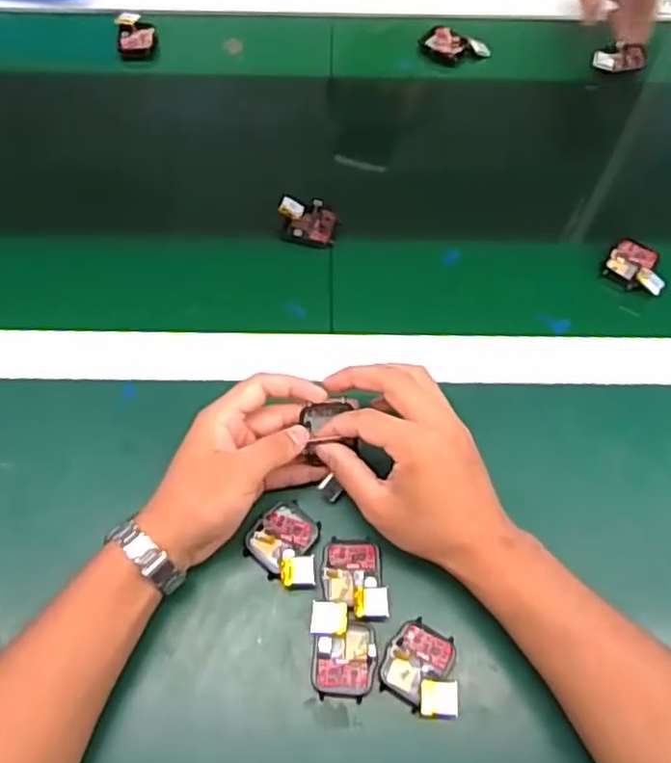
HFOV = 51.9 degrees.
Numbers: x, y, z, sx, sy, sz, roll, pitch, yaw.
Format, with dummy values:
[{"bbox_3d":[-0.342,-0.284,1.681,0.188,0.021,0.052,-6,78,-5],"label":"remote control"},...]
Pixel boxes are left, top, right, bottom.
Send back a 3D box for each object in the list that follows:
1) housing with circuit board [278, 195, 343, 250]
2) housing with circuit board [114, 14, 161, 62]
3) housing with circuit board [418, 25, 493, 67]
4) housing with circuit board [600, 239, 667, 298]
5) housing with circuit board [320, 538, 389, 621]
[{"bbox_3d":[-0.023,-0.139,0.598,0.051,0.024,0.037,13,63,6],"label":"housing with circuit board"},{"bbox_3d":[-0.204,-0.356,0.710,0.039,0.025,0.047,-9,63,-6],"label":"housing with circuit board"},{"bbox_3d":[0.122,-0.344,0.713,0.069,0.017,0.035,25,65,11],"label":"housing with circuit board"},{"bbox_3d":[0.254,-0.099,0.578,0.049,0.014,0.048,27,65,12],"label":"housing with circuit board"},{"bbox_3d":[0.012,0.128,0.451,0.042,0.010,0.051,1,63,-1],"label":"housing with circuit board"}]

